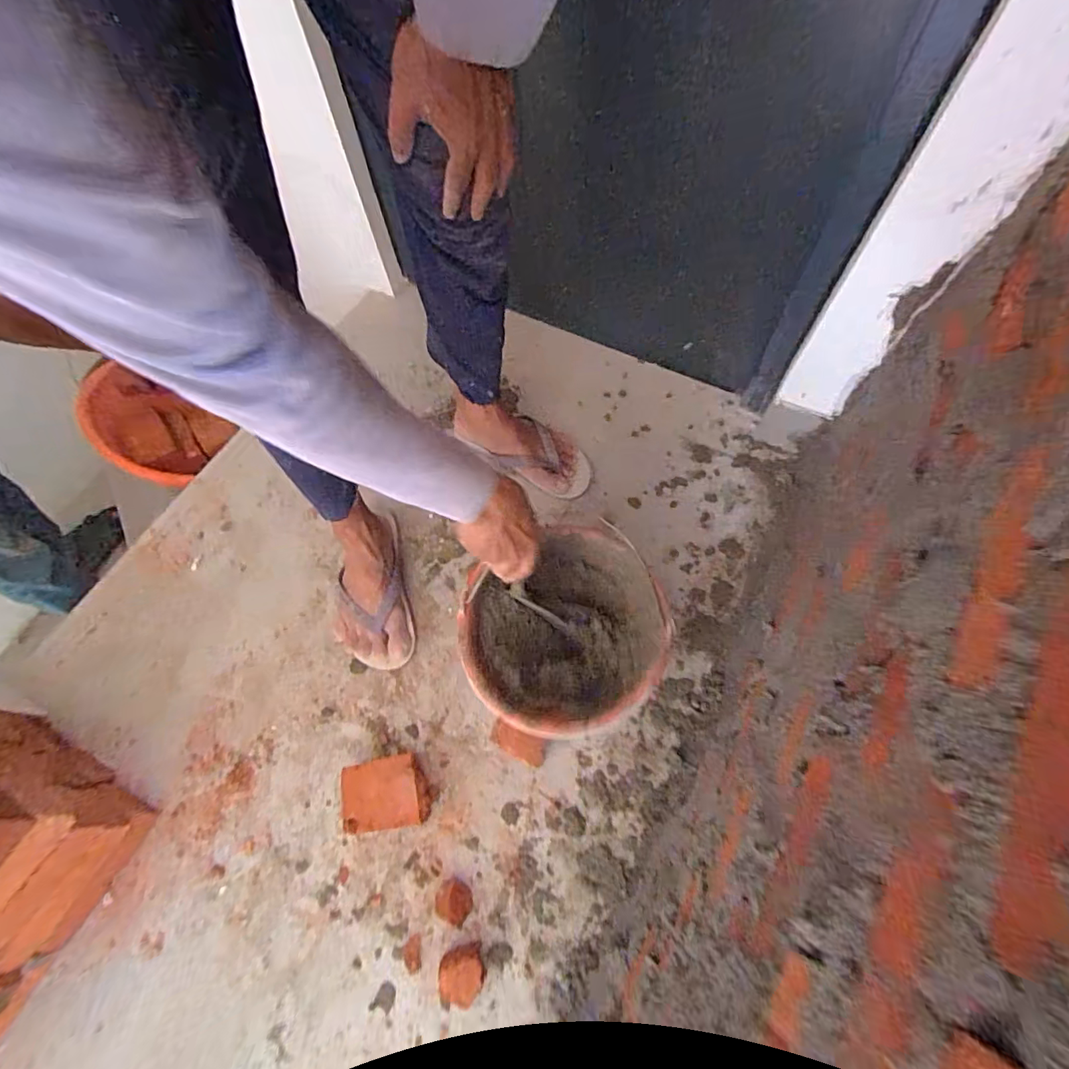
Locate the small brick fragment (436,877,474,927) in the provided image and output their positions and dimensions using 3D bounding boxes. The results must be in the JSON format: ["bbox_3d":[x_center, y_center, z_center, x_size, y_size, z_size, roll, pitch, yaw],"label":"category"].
[{"bbox_3d":[-0.095,0.428,0.601,0.045,0.036,0.040,24,67,12],"label":"small brick fragment"}]

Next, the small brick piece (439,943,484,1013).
[{"bbox_3d":[-0.080,0.485,0.565,0.049,0.023,0.049,-10,64,-6],"label":"small brick piece"}]

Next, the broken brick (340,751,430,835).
[{"bbox_3d":[-0.186,0.325,0.645,0.095,0.047,0.081,-12,64,-4],"label":"broken brick"}]

